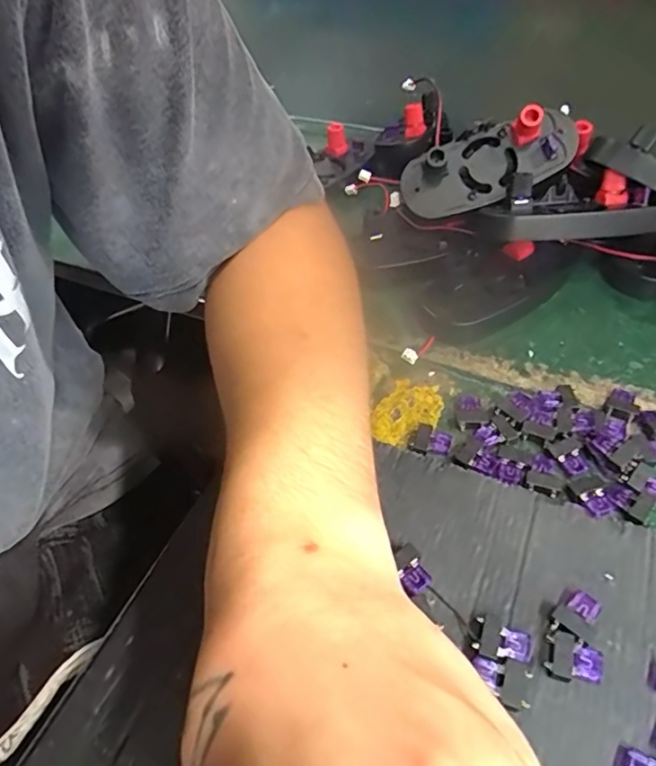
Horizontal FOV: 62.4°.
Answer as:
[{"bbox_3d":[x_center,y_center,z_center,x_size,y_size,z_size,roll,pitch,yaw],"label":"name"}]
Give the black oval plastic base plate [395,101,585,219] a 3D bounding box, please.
[{"bbox_3d":[0.108,-0.144,0.353,0.109,0.030,0.048,-17,90,9],"label":"black oval plastic base plate"}]

